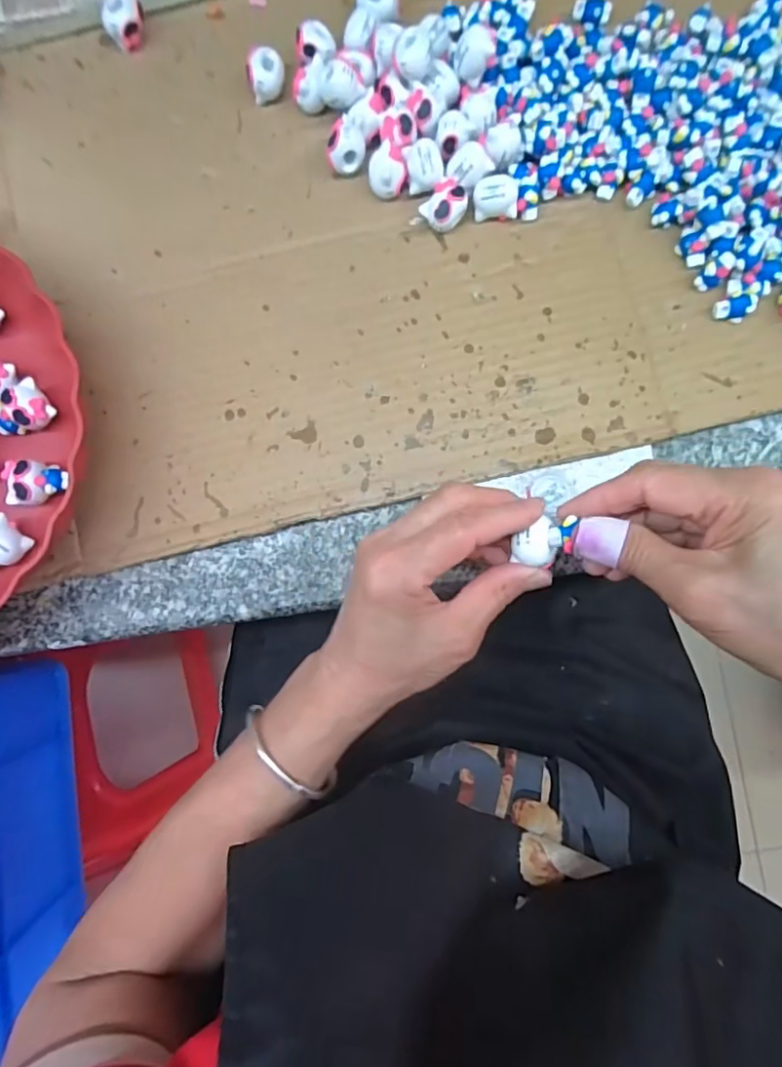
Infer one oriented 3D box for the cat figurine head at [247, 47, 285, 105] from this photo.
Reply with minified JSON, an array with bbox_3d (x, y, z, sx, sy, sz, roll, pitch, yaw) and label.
[{"bbox_3d":[-0.075,-0.276,0.336,0.021,0.021,0.023,0,86,1],"label":"cat figurine head"}]

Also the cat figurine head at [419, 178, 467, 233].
[{"bbox_3d":[0.032,-0.193,0.329,0.023,0.019,0.025,0,86,1],"label":"cat figurine head"}]

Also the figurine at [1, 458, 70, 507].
[{"bbox_3d":[-0.202,-0.029,0.315,0.032,0.016,0.025,1,86,1],"label":"figurine"}]

